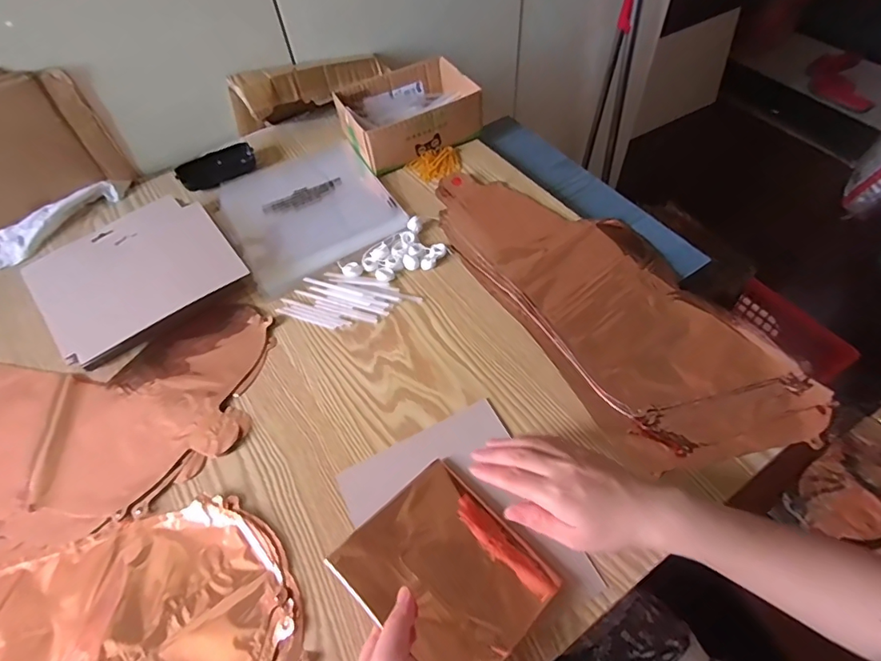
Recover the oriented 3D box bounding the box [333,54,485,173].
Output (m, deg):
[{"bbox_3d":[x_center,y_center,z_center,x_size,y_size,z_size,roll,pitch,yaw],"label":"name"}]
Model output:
[{"bbox_3d":[-0.050,-0.318,0.710,0.178,0.066,0.144,-27,58,-14],"label":"box"}]

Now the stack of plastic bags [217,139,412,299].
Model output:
[{"bbox_3d":[-0.179,-0.168,0.656,0.206,0.011,0.227,-30,59,-15],"label":"stack of plastic bags"}]

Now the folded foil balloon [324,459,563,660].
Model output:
[{"bbox_3d":[0.007,0.186,0.386,0.141,0.013,0.129,37,45,24],"label":"folded foil balloon"}]

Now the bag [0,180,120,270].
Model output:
[{"bbox_3d":[-0.526,-0.147,0.654,0.178,0.026,0.073,-32,59,-16],"label":"bag"}]

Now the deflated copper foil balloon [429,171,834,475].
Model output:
[{"bbox_3d":[0.181,-0.051,0.552,0.208,0.011,0.458,-27,58,-14],"label":"deflated copper foil balloon"}]

